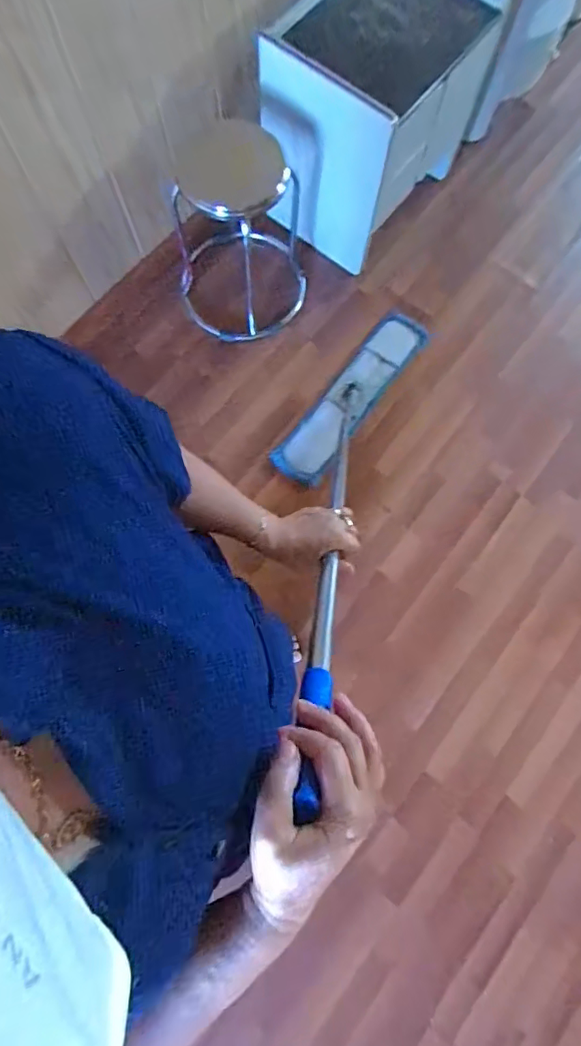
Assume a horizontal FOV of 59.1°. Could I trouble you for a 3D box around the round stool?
[{"bbox_3d":[-0.141,-0.759,1.368,0.339,0.418,0.359,1,77,-2],"label":"round stool"}]

